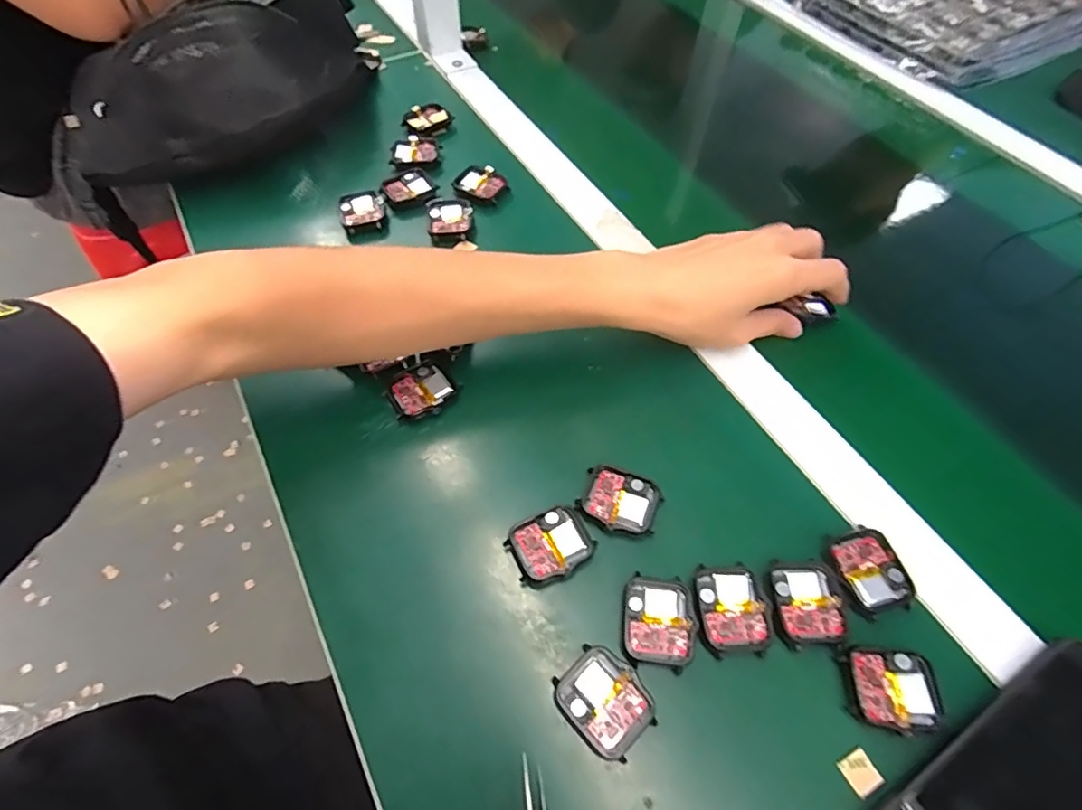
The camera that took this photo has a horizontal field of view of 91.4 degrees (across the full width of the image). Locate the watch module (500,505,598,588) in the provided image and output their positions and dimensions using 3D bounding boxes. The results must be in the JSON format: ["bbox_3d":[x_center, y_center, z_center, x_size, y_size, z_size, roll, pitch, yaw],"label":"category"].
[{"bbox_3d":[0.005,0.083,0.309,0.046,0.009,0.038,-25,62,-16],"label":"watch module"}]

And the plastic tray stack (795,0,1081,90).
[{"bbox_3d":[0.500,-0.520,0.672,0.263,0.041,0.300,-27,62,-17],"label":"plastic tray stack"}]

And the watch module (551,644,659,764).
[{"bbox_3d":[0.032,0.150,0.267,0.039,0.009,0.046,-38,66,-22],"label":"watch module"}]

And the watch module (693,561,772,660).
[{"bbox_3d":[0.104,0.112,0.289,0.036,0.005,0.045,-4,58,-4],"label":"watch module"}]

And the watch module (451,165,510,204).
[{"bbox_3d":[-0.054,-0.199,0.477,0.047,0.012,0.036,34,63,18],"label":"watch module"}]

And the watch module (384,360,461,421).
[{"bbox_3d":[-0.082,-0.008,0.363,0.043,0.010,0.038,-28,62,-17],"label":"watch module"}]

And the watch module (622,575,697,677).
[{"bbox_3d":[0.064,0.117,0.285,0.037,0.004,0.045,8,58,4],"label":"watch module"}]

